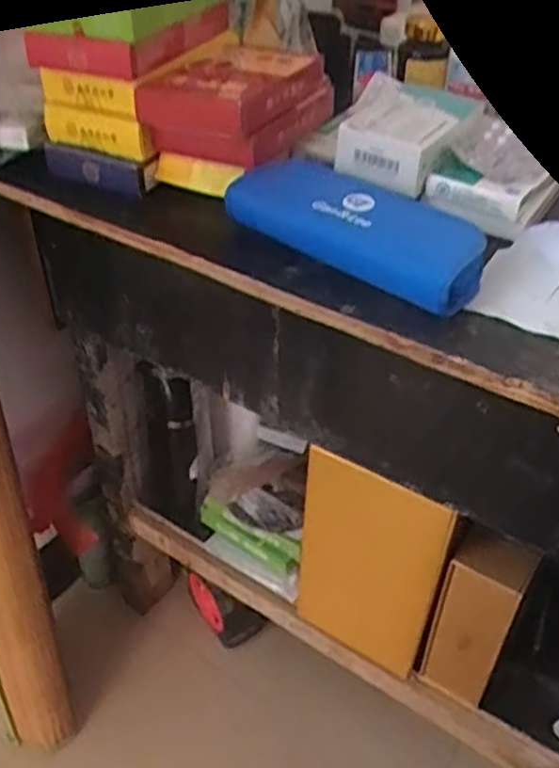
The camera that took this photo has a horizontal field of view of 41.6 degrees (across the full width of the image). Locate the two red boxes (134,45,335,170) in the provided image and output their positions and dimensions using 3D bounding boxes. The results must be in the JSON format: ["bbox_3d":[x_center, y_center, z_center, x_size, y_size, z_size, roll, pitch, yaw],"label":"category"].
[{"bbox_3d":[-0.030,-0.221,0.575,0.094,0.059,0.148,20,38,21],"label":"two red boxes"}]

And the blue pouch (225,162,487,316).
[{"bbox_3d":[0.049,-0.105,0.493,0.183,0.043,0.075,24,40,25],"label":"blue pouch"}]

